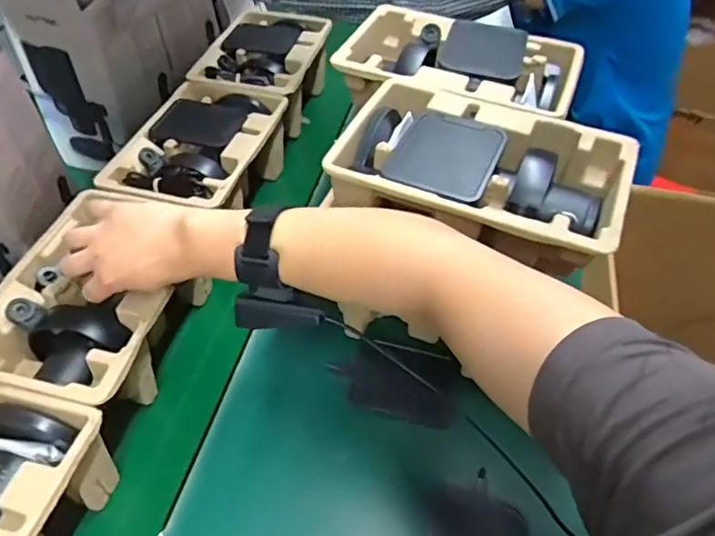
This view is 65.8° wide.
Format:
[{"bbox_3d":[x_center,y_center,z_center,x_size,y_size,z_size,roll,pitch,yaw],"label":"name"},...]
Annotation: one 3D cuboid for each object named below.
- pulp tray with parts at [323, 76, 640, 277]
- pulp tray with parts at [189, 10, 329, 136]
[{"bbox_3d":[0.103,-0.084,0.465,0.224,0.051,0.168,23,50,16],"label":"pulp tray with parts"},{"bbox_3d":[-0.139,-0.287,0.829,0.161,0.100,0.231,12,48,6],"label":"pulp tray with parts"}]

